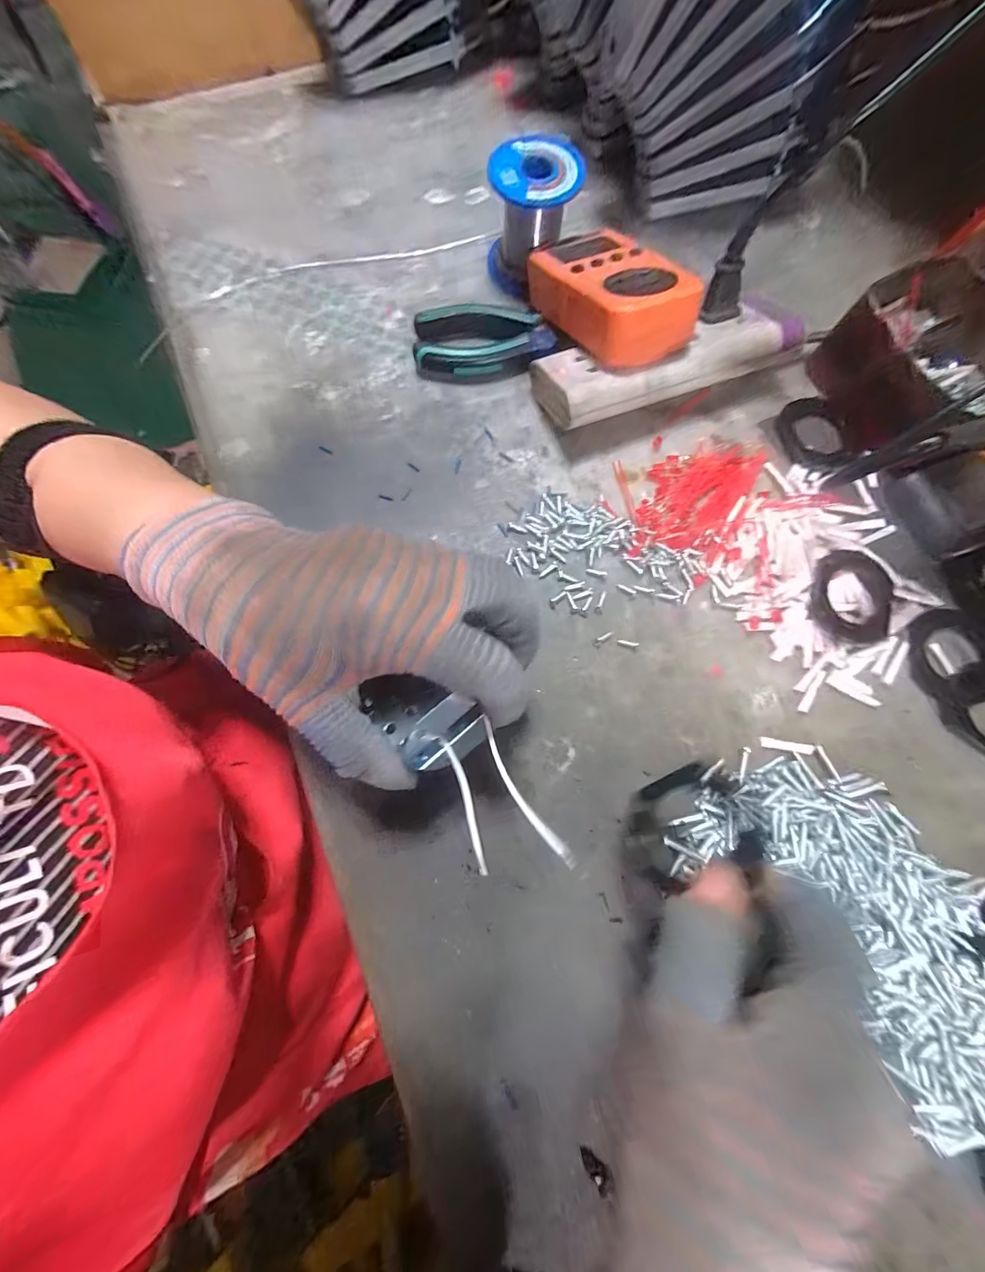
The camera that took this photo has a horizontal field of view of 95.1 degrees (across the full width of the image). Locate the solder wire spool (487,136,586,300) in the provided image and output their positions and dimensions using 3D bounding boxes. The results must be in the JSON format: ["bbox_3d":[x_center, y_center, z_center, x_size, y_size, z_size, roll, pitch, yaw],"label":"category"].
[{"bbox_3d":[0.025,-0.304,0.326,0.063,0.062,0.067,0,75,0],"label":"solder wire spool"}]

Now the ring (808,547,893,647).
[{"bbox_3d":[0.225,-0.024,0.281,0.049,0.005,0.064,20,76,5],"label":"ring"}]

